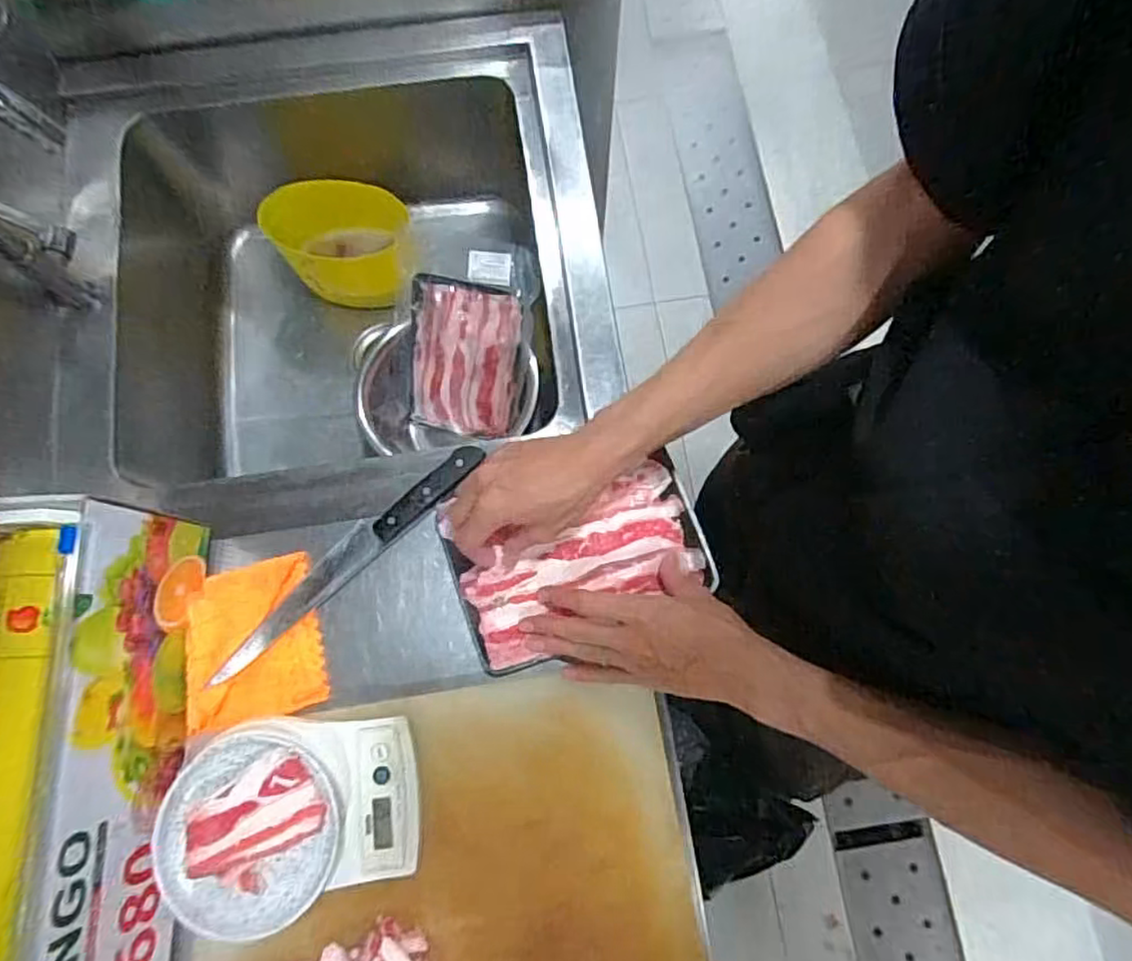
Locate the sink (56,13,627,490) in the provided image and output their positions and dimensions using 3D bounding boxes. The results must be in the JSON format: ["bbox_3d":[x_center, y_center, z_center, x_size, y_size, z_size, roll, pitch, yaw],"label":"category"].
[{"bbox_3d":[-0.288,-0.250,0.888,0.657,0.296,0.571,-9,76,0],"label":"sink"}]

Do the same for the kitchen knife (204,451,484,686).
[{"bbox_3d":[-0.196,0.068,0.583,0.292,0.020,0.030,-42,79,-8],"label":"kitchen knife"}]

